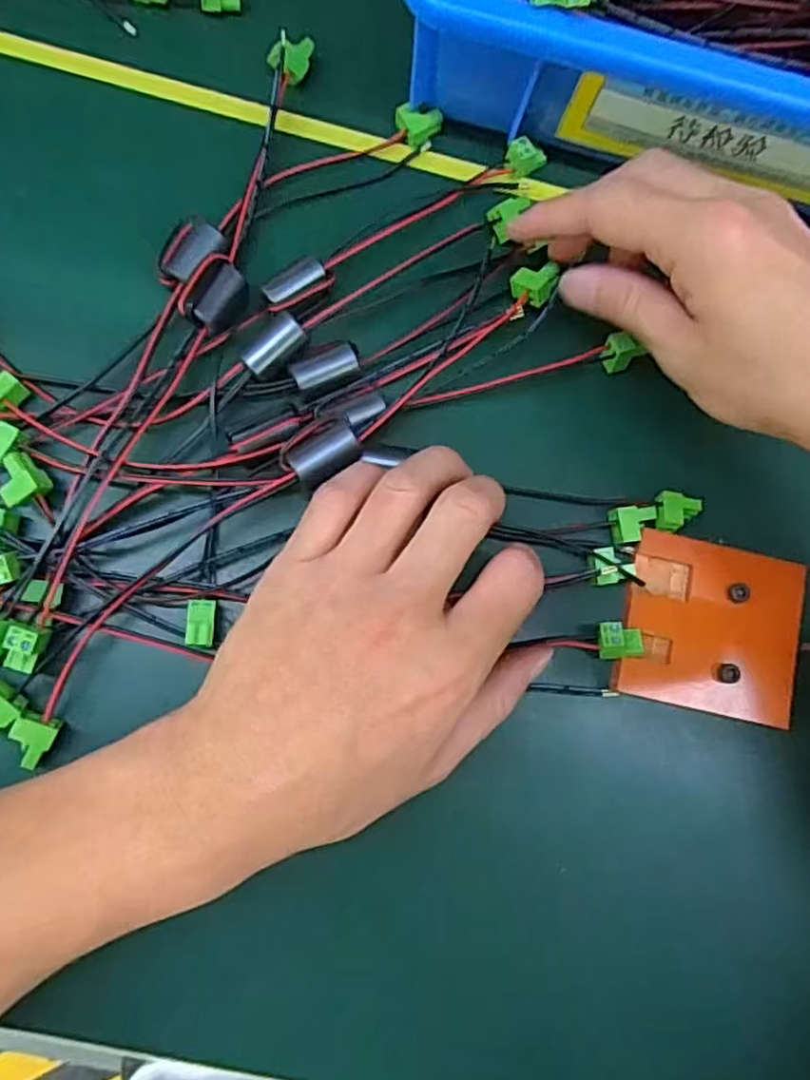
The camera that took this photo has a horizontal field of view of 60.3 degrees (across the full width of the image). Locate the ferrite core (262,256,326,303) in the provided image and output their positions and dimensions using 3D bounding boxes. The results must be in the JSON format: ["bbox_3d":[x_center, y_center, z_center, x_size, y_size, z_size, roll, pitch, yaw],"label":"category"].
[{"bbox_3d":[-0.048,-0.111,0.300,0.028,0.009,0.011,-33,86,-9],"label":"ferrite core"}]

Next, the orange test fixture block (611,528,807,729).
[{"bbox_3d":[0.132,0.037,0.299,0.075,0.010,0.071,13,81,-3],"label":"orange test fixture block"}]

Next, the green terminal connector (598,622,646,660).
[{"bbox_3d":[0.089,0.042,0.290,0.018,0.014,0.015,-3,82,-5],"label":"green terminal connector"}]

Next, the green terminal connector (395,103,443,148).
[{"bbox_3d":[0.006,-0.193,0.324,0.021,0.010,0.014,10,81,-3],"label":"green terminal connector"}]

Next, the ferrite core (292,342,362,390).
[{"bbox_3d":[-0.033,-0.073,0.297,0.029,0.011,0.012,-25,85,-8],"label":"ferrite core"}]

